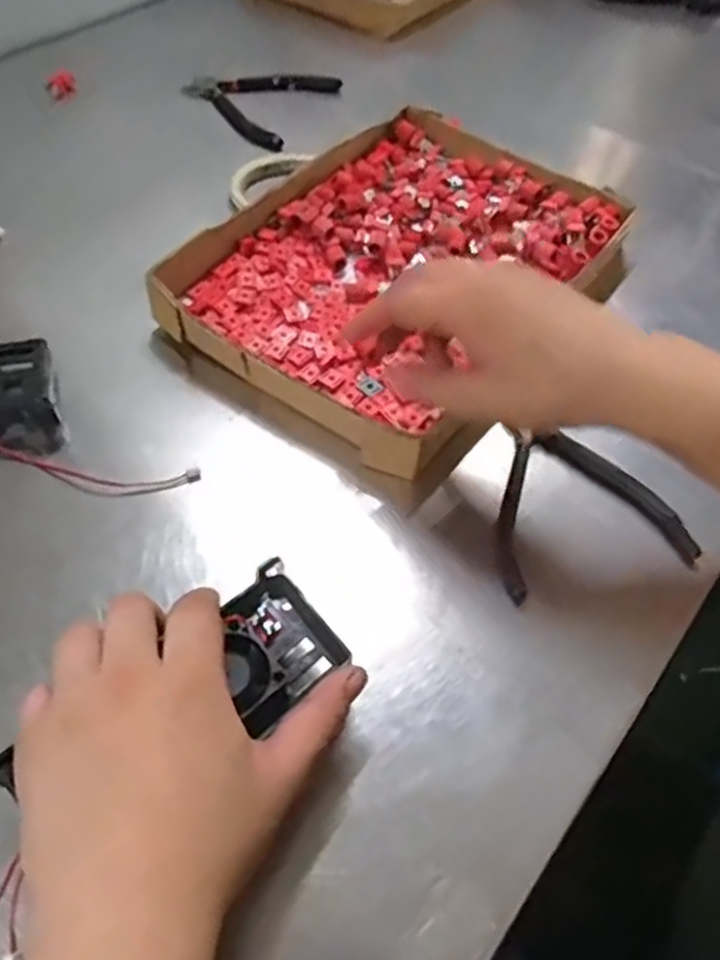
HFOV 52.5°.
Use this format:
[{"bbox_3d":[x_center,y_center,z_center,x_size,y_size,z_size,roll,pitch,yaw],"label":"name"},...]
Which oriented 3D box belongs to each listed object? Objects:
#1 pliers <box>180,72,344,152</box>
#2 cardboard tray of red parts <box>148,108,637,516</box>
[{"bbox_3d":[-0.106,-0.370,0.708,0.131,0.017,0.131,22,55,12],"label":"pliers"},{"bbox_3d":[0.038,-0.160,0.538,0.264,0.040,0.326,35,59,20],"label":"cardboard tray of red parts"}]

